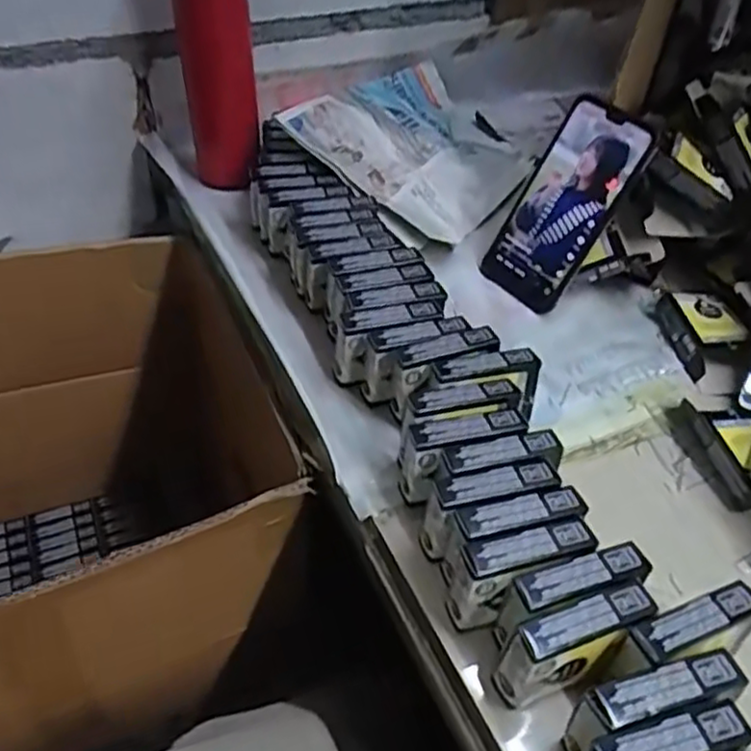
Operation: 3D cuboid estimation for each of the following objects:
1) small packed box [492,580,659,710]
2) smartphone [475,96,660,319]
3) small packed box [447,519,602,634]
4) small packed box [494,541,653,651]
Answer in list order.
[{"bbox_3d":[0.098,0.137,0.352,0.076,0.057,0.021,-12,46,-18],"label":"small packed box"},{"bbox_3d":[0.155,-0.139,0.585,0.080,0.164,0.014,43,26,29],"label":"smartphone"},{"bbox_3d":[0.076,0.109,0.379,0.072,0.058,0.023,-9,45,-15],"label":"small packed box"},{"bbox_3d":[0.100,0.119,0.368,0.075,0.057,0.022,-13,46,-19],"label":"small packed box"}]

